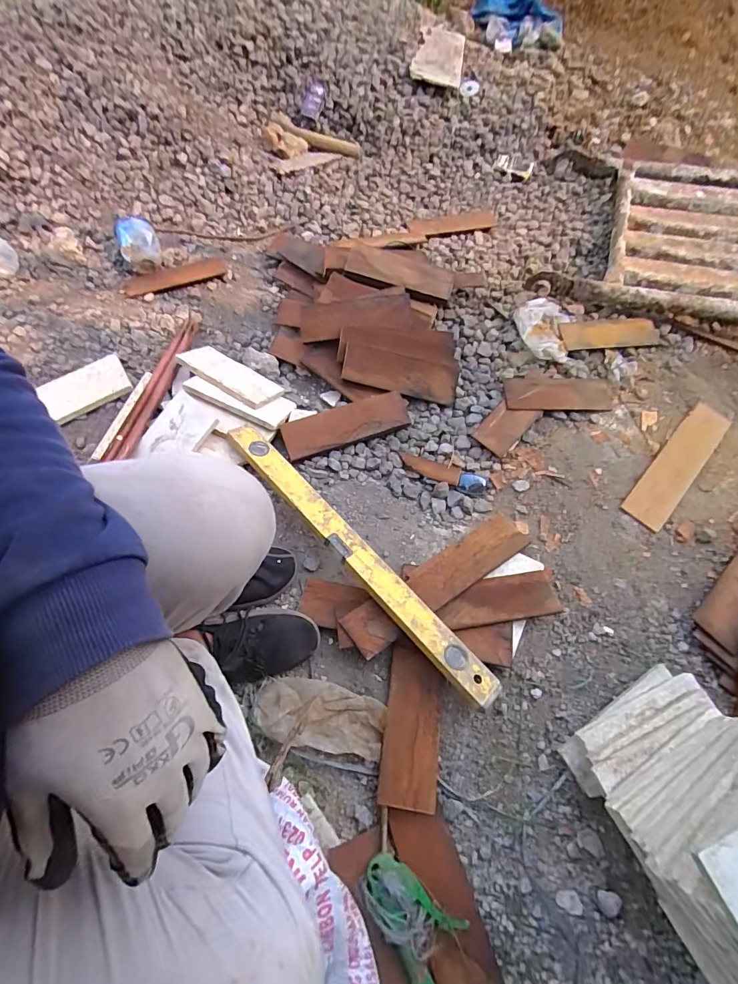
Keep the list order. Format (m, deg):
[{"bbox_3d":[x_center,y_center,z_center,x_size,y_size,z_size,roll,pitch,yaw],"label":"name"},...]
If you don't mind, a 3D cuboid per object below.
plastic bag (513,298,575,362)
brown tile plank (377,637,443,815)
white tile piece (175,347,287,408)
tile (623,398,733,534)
[{"bbox_3d":[0.402,-0.377,0.985,0.133,0.036,0.165,13,63,3],"label":"plastic bag"},{"bbox_3d":[0.062,0.327,0.612,0.076,0.007,0.206,5,61,8],"label":"brown tile plank"},{"bbox_3d":[-0.284,-0.240,0.878,0.206,0.011,0.095,31,42,10],"label":"white tile piece"},{"bbox_3d":[0.628,-0.060,0.865,0.078,0.018,0.349,41,67,18],"label":"tile"}]

